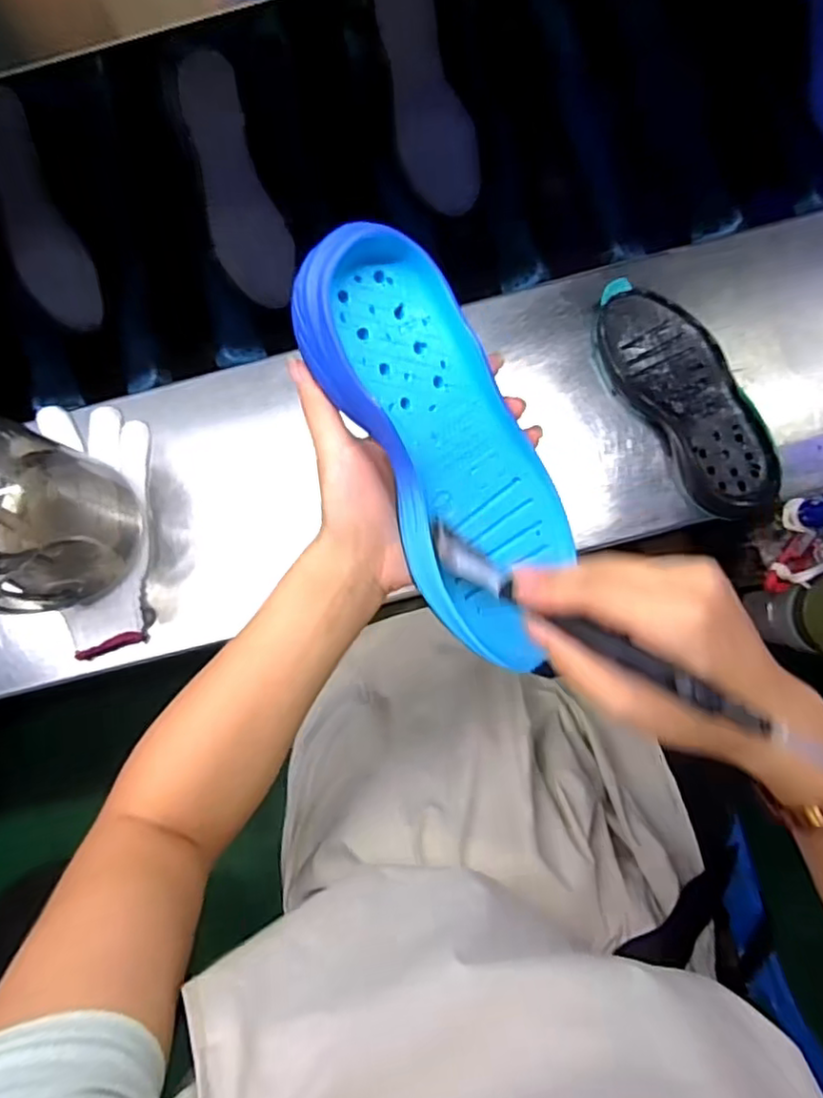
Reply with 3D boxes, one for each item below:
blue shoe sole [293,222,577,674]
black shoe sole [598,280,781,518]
[{"bbox_3d":[0.022,-0.045,0.329,0.084,0.037,0.229,-26,105,3],"label":"blue shoe sole"},{"bbox_3d":[0.228,-0.126,0.533,0.086,0.036,0.215,-34,85,2],"label":"black shoe sole"}]

